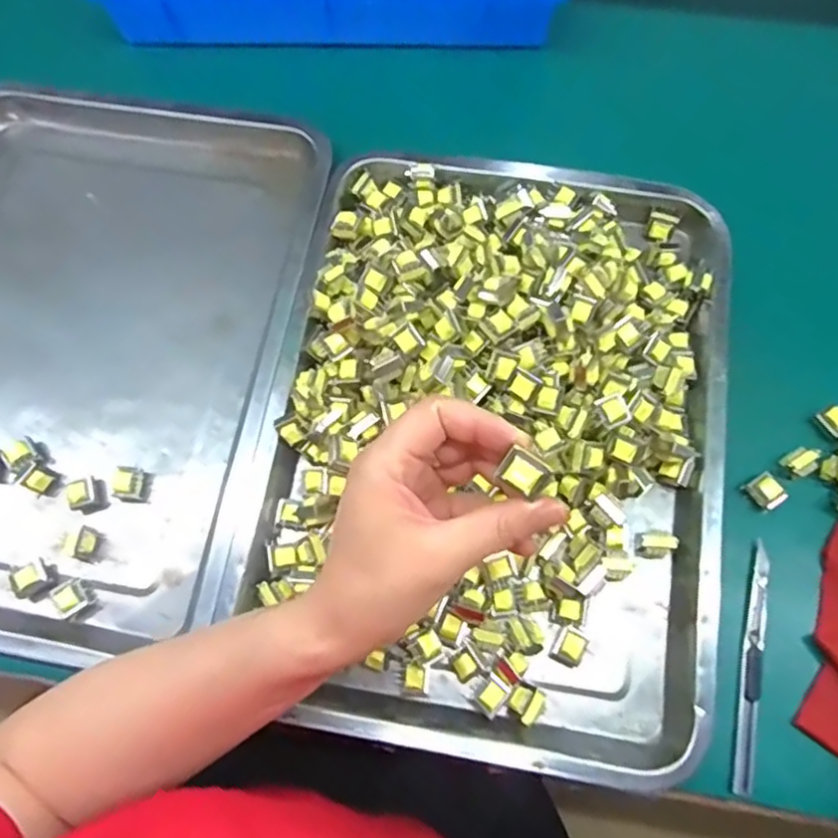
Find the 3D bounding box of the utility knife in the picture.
[{"bbox_3d":[0.199,0.146,0.383,0.013,0.008,0.139,13,74,5],"label":"utility knife"}]

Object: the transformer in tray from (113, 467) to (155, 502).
[{"bbox_3d":[-0.186,0.043,0.423,0.018,0.018,0.021,5,74,3],"label":"transformer in tray"}]

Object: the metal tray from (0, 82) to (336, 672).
[{"bbox_3d":[-0.235,-0.051,0.453,0.293,0.043,0.390,8,74,4],"label":"metal tray"}]

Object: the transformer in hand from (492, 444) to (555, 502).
[{"bbox_3d":[0.043,0.024,0.268,0.019,0.008,0.018,37,78,11],"label":"transformer in hand"}]

